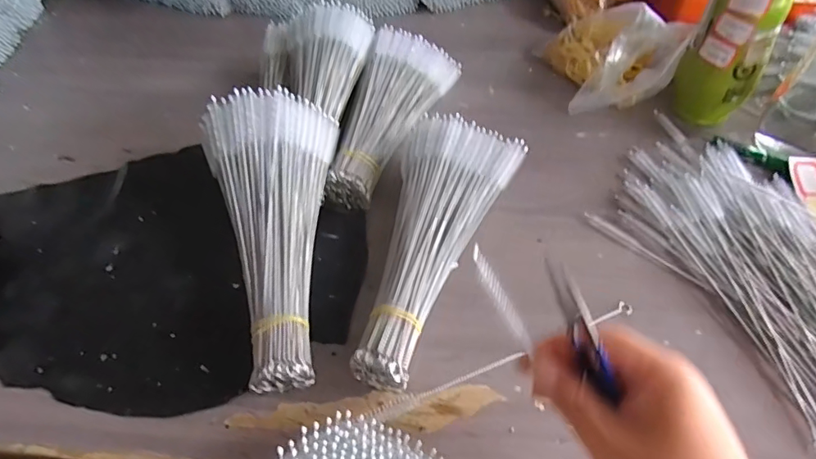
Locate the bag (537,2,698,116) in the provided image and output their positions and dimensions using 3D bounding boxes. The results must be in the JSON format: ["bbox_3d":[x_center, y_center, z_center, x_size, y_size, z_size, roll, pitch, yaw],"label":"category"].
[{"bbox_3d":[0.237,-0.219,0.596,0.107,0.086,0.153,-9,51,-4],"label":"bag"}]

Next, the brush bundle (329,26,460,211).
[{"bbox_3d":[-0.027,-0.135,0.552,0.096,0.047,0.260,16,53,16],"label":"brush bundle"}]

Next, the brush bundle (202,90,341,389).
[{"bbox_3d":[-0.112,-0.001,0.416,0.112,0.061,0.260,-8,64,-3],"label":"brush bundle"}]

